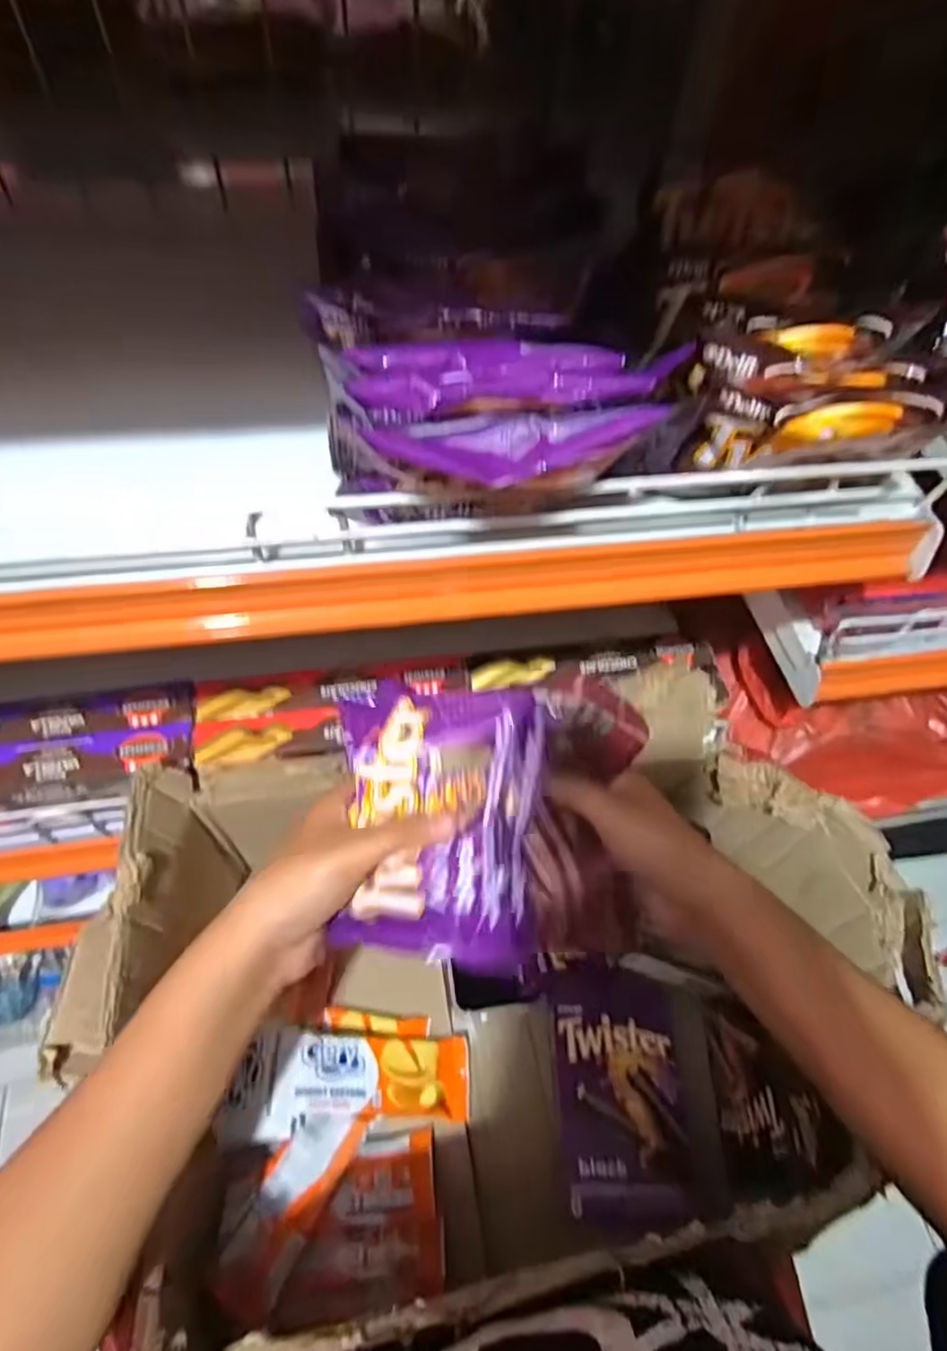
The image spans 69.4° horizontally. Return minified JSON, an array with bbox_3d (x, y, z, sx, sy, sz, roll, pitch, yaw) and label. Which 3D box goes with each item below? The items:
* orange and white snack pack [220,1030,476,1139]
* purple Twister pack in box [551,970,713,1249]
[{"bbox_3d":[-0.083,0.284,0.484,0.168,0.030,0.060,6,56,-19],"label":"orange and white snack pack"},{"bbox_3d":[0.112,0.307,0.502,0.106,0.055,0.167,0,50,-2],"label":"purple Twister pack in box"}]

